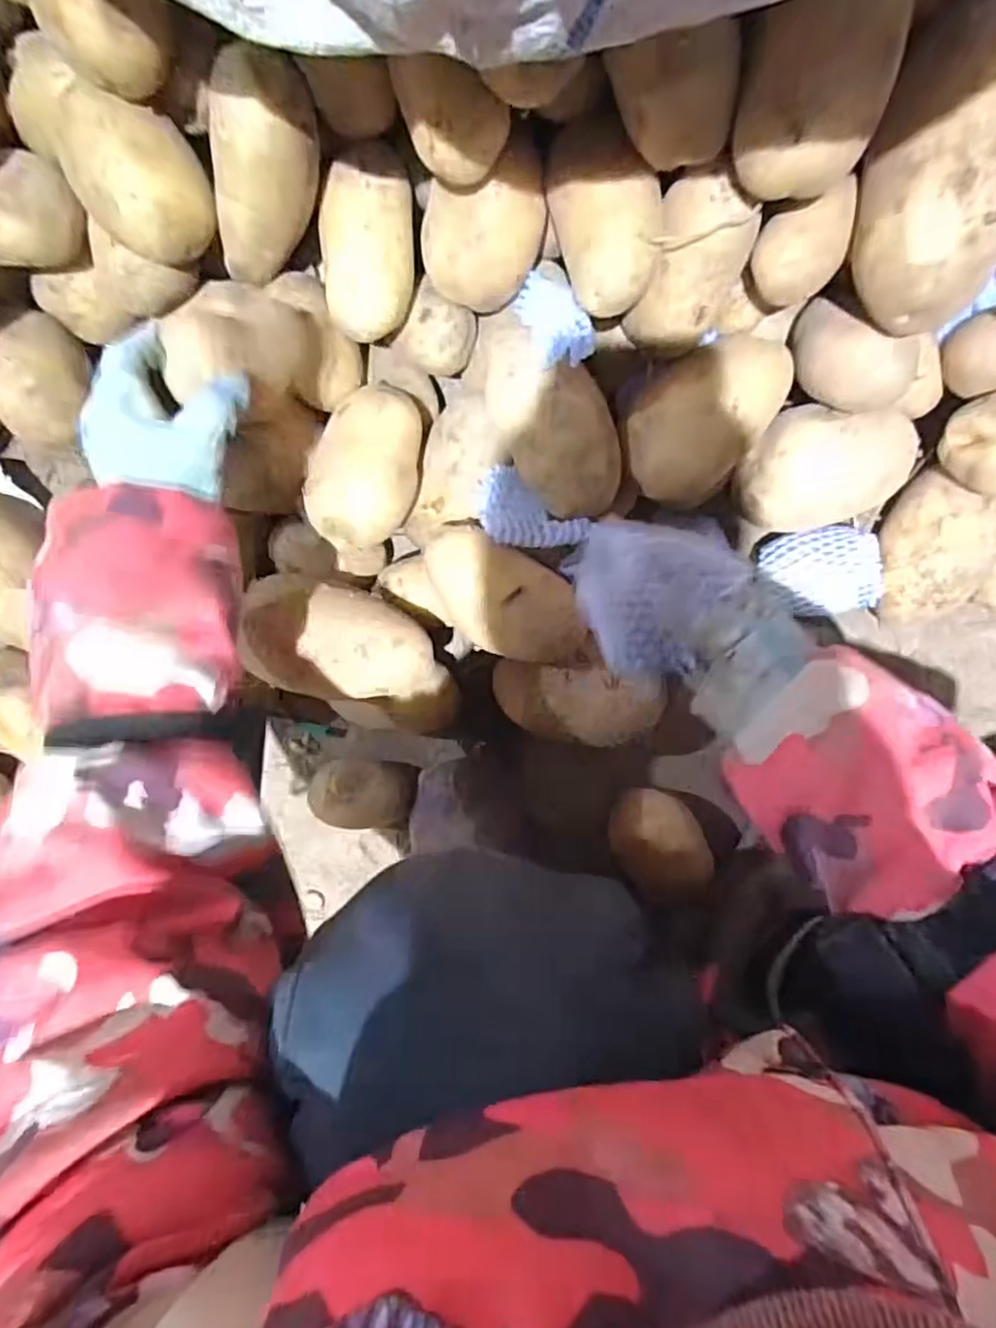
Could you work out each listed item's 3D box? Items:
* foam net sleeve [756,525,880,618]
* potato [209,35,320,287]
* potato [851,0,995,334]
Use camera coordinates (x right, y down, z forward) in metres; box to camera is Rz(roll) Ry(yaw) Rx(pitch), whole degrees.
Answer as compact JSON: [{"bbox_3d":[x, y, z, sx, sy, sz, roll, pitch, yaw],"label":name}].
[{"bbox_3d":[0.258,-0.071,0.523,0.076,0.045,0.064,-14,63,20],"label":"foam net sleeve"},{"bbox_3d":[-0.138,-0.291,0.394,0.046,0.049,0.118,28,142,-2],"label":"potato"},{"bbox_3d":[0.242,-0.275,0.355,0.065,0.054,0.156,3,98,1],"label":"potato"}]

